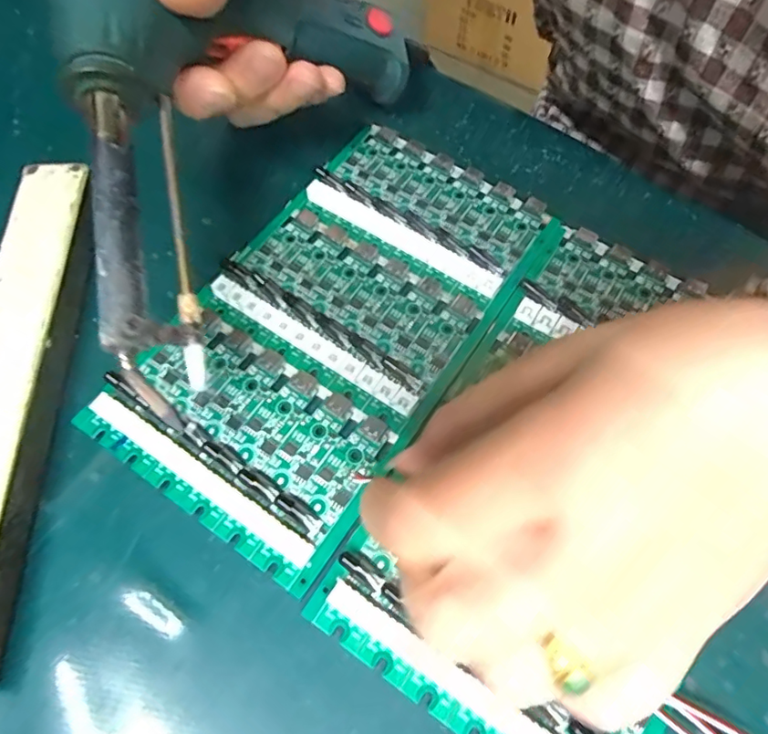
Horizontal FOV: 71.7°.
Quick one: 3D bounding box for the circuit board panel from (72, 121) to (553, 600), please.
[{"bbox_3d":[-0.018,-0.024,0.215,0.103,0.008,0.186,31,69,14],"label":"circuit board panel"}]

